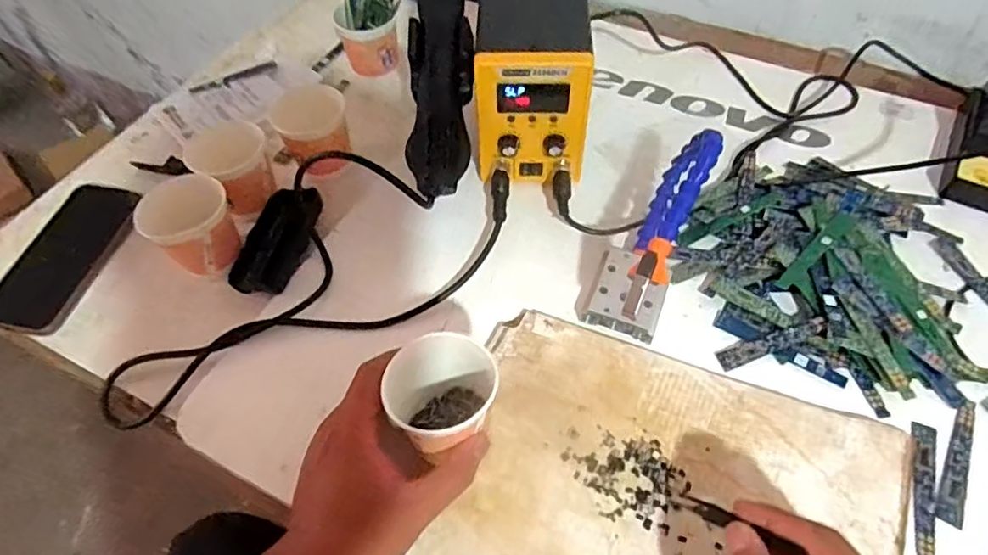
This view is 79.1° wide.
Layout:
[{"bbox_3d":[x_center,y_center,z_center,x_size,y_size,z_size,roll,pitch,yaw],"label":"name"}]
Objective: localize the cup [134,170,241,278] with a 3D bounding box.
[{"bbox_3d":[-0.251,-0.039,0.506,0.065,0.072,0.059,-33,59,-20],"label":"cup"}]

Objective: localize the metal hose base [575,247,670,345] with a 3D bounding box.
[{"bbox_3d":[0.107,0.012,0.484,0.059,0.017,0.067,19,57,15],"label":"metal hose base"}]

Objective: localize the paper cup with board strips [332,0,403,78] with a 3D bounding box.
[{"bbox_3d":[-0.135,-0.275,0.656,0.069,0.099,0.070,-7,54,-3],"label":"paper cup with board strips"}]

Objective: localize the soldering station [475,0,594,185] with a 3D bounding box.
[{"bbox_3d":[0.035,-0.184,0.555,0.095,0.141,0.157,1,54,3],"label":"soldering station"}]

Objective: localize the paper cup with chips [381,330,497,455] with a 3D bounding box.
[{"bbox_3d":[-0.033,0.076,0.398,0.067,0.074,0.076,-8,54,-3],"label":"paper cup with chips"}]

